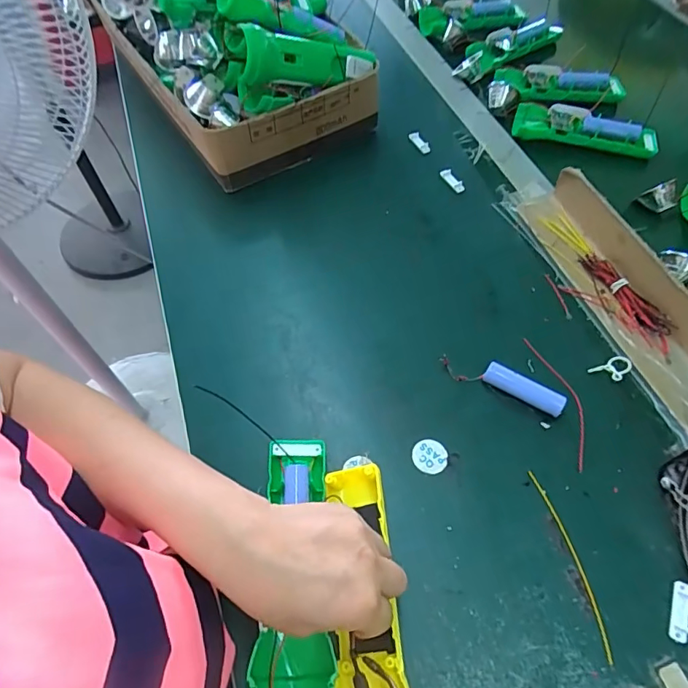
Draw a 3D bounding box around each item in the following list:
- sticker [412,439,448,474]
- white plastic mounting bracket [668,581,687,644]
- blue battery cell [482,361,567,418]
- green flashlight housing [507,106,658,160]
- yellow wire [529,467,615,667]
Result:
[{"bbox_3d":[0.068,0.089,0.384,0.027,0.004,0.026,-1,65,2],"label":"sticker"},{"bbox_3d":[0.225,0.178,0.322,0.013,0.004,0.038,21,60,14],"label":"white plastic mounting bracket"},{"bbox_3d":[0.148,0.039,0.402,0.065,0.019,0.016,29,62,18],"label":"blue battery cell"},{"bbox_3d":[0.292,-0.260,0.583,0.168,0.020,0.056,18,60,12],"label":"green flashlight housing"},{"bbox_3d":[0.161,0.151,0.342,0.009,0.004,0.127,-11,58,-6],"label":"yellow wire"}]

